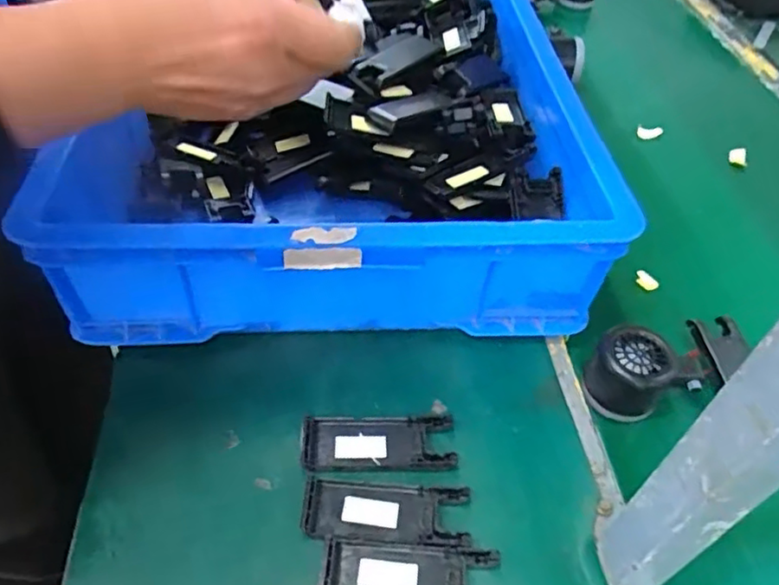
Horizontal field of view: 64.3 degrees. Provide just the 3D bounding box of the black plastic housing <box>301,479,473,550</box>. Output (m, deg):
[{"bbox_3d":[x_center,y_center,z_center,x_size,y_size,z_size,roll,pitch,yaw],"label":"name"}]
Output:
[{"bbox_3d":[-0.003,0.139,0.390,0.103,0.007,0.037,5,47,1],"label":"black plastic housing"}]

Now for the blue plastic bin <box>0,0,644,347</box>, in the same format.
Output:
[{"bbox_3d":[-0.059,-0.201,0.623,0.408,0.120,0.572,-2,47,-5],"label":"blue plastic bin"}]

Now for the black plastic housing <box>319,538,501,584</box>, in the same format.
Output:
[{"bbox_3d":[0.012,0.168,0.365,0.102,0.006,0.038,5,47,1],"label":"black plastic housing"}]

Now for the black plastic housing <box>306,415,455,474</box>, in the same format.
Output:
[{"bbox_3d":[-0.007,0.105,0.426,0.102,0.008,0.039,0,47,-3],"label":"black plastic housing"}]

